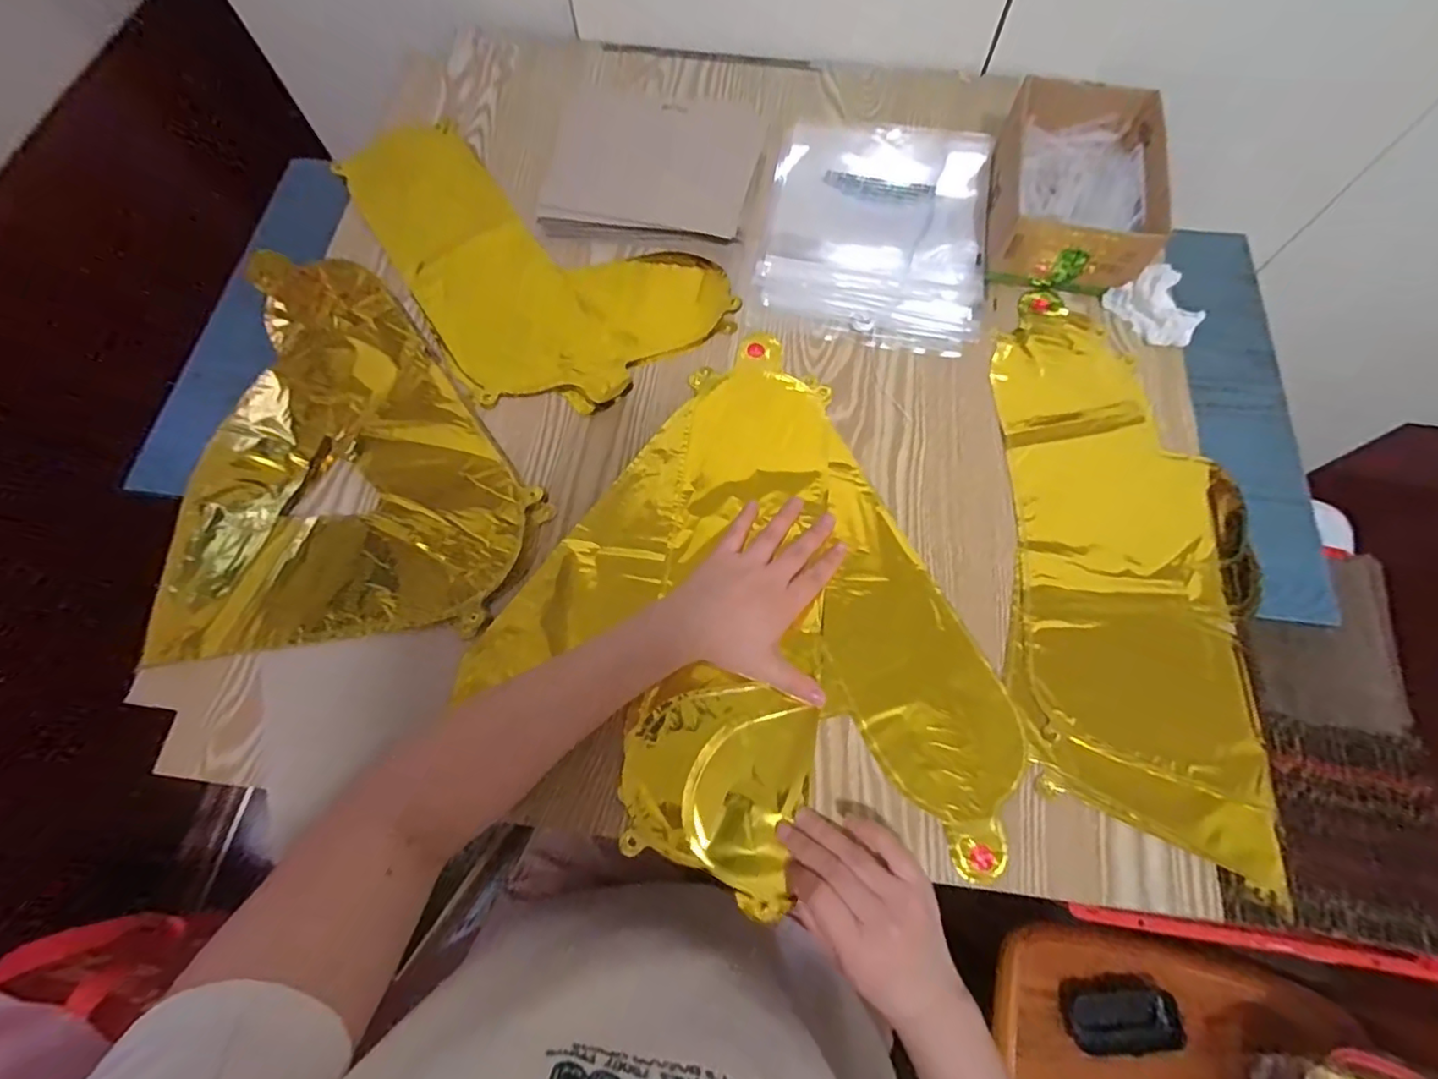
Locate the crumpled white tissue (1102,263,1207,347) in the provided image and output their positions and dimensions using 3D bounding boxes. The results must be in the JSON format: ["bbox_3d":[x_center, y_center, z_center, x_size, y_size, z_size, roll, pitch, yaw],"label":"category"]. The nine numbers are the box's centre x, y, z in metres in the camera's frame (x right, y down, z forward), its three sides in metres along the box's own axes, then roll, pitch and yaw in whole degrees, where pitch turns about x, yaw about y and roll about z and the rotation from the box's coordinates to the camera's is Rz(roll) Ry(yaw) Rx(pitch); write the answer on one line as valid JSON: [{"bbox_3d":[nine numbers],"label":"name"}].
[{"bbox_3d":[0.390,-0.203,0.529,0.063,0.031,0.069,-18,70,-6],"label":"crumpled white tissue"}]

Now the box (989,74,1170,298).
[{"bbox_3d":[0.322,-0.321,0.551,0.132,0.068,0.187,11,70,5],"label":"box"}]

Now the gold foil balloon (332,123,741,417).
[{"bbox_3d":[-0.201,-0.283,0.575,0.222,0.008,0.403,-41,74,-13],"label":"gold foil balloon"}]

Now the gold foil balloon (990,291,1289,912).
[{"bbox_3d":[0.318,0.003,0.468,0.186,0.023,0.430,7,70,0],"label":"gold foil balloon"}]

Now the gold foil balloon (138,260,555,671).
[{"bbox_3d":[-0.287,-0.092,0.497,0.269,0.019,0.350,-3,69,0],"label":"gold foil balloon"}]

